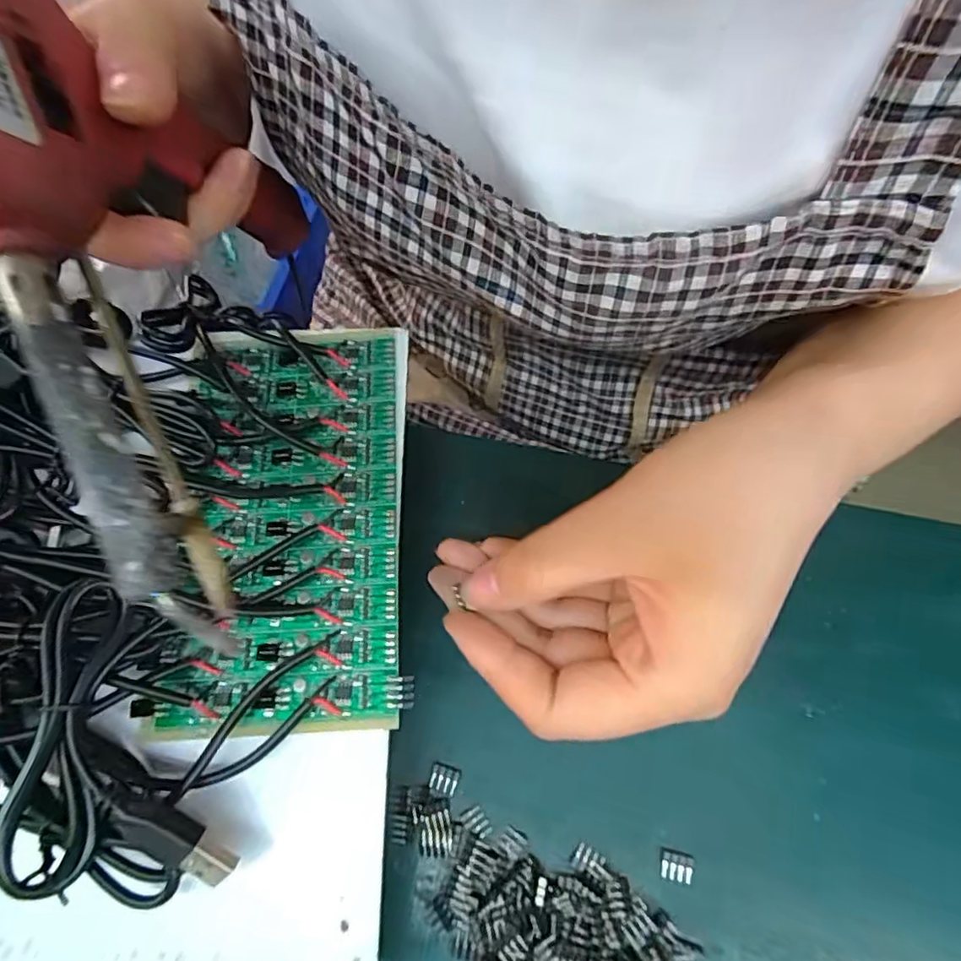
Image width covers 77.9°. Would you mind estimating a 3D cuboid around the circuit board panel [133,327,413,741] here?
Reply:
[{"bbox_3d":[-0.066,0.010,0.202,0.077,0.010,0.140,-5,68,1],"label":"circuit board panel"}]

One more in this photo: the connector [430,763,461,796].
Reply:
[{"bbox_3d":[-0.013,0.102,0.204,0.010,0.004,0.008,16,70,9],"label":"connector"}]

